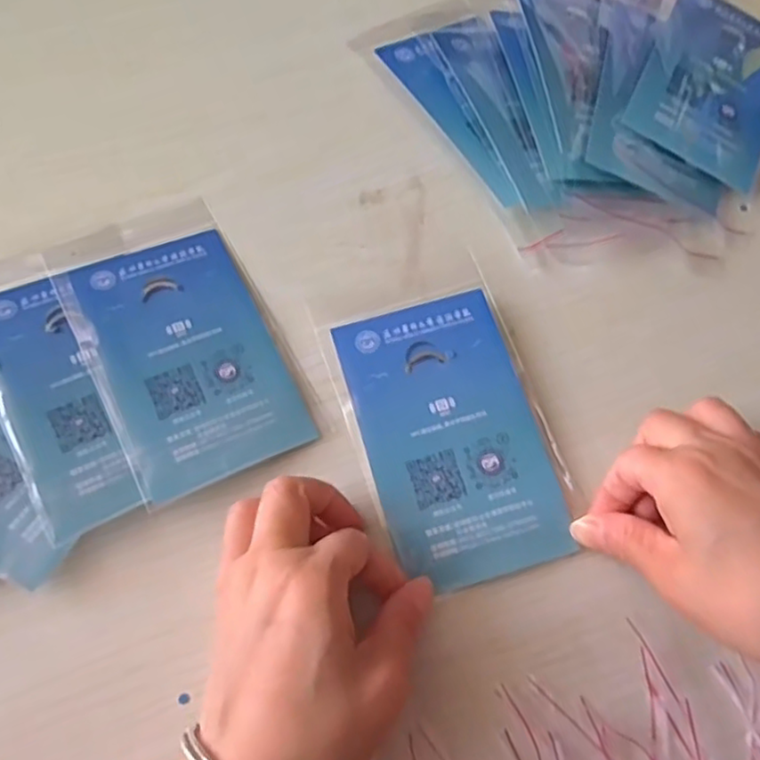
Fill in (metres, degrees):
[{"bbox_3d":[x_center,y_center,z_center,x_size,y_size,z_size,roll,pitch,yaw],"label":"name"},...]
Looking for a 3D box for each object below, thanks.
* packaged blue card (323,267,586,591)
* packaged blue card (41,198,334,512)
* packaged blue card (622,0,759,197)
[{"bbox_3d":[0.033,0.022,0.317,0.086,0.005,0.140,-18,71,-5],"label":"packaged blue card"},{"bbox_3d":[-0.101,-0.023,0.337,0.089,0.007,0.159,-24,68,-19],"label":"packaged blue card"},{"bbox_3d":[0.197,-0.178,0.388,0.081,0.008,0.142,29,67,-1],"label":"packaged blue card"}]

